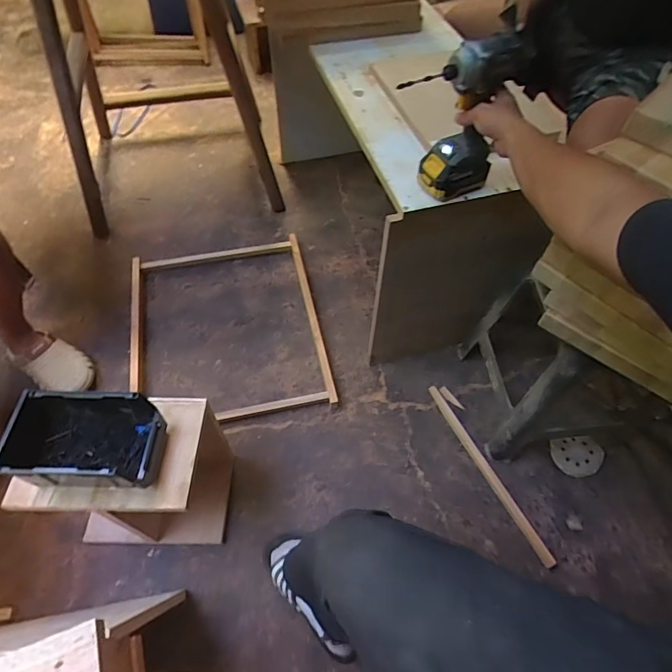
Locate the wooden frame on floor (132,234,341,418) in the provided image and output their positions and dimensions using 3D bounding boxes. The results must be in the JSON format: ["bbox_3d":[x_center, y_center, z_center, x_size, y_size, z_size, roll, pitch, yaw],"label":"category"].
[{"bbox_3d":[-0.304,-0.044,1.226,0.510,0.050,0.623,-9,54,-8],"label":"wooden frame on floor"}]

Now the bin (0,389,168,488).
[{"bbox_3d":[-0.379,0.164,0.690,0.201,0.113,0.132,3,56,-2],"label":"bin"}]

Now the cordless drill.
[{"bbox_3d":[0.196,-0.337,0.712,0.194,0.221,0.065,-4,57,-6],"label":"cordless drill"}]

